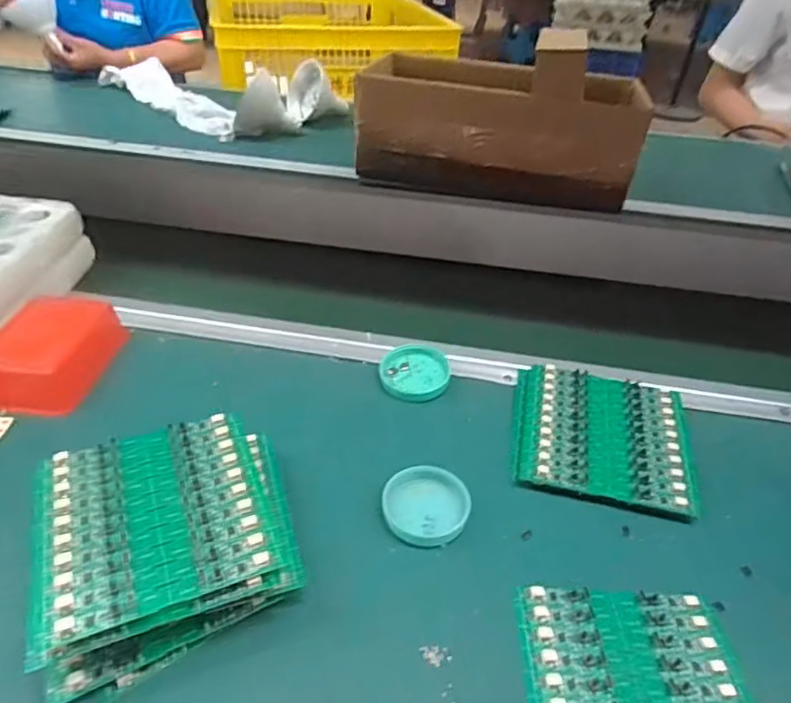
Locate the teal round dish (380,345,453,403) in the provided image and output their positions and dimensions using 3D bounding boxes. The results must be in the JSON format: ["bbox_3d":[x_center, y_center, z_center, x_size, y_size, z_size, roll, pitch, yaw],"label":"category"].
[{"bbox_3d":[0.019,0.020,0.557,0.067,0.012,0.069,2,38,-2],"label":"teal round dish"}]

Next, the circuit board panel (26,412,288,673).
[{"bbox_3d":[-0.154,0.101,0.369,0.137,0.011,0.136,-13,41,-21],"label":"circuit board panel"}]

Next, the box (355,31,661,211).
[{"bbox_3d":[0.160,-0.359,0.889,0.402,0.211,0.239,12,39,10],"label":"box"}]

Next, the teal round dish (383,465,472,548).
[{"bbox_3d":[0.023,0.117,0.441,0.065,0.020,0.058,18,40,18],"label":"teal round dish"}]

